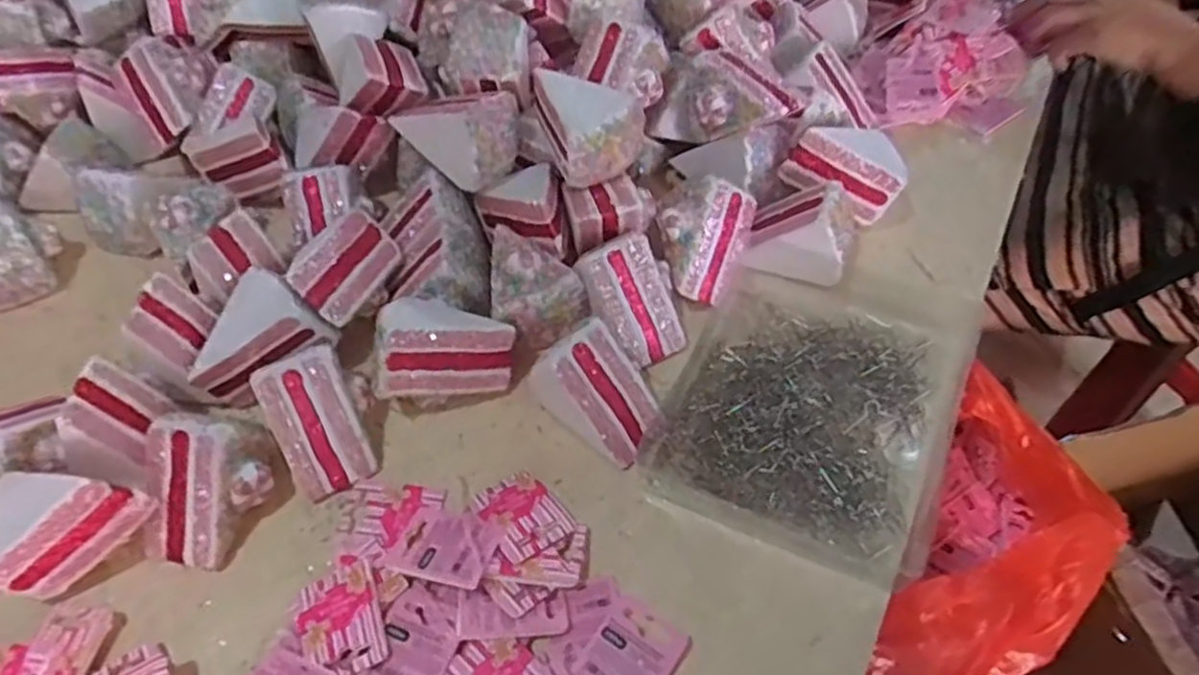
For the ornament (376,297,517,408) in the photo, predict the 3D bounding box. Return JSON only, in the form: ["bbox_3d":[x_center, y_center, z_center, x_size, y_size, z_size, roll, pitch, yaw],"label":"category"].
[{"bbox_3d":[-0.115,0.007,0.536,0.098,0.054,0.055,-1,23,-28],"label":"ornament"}]

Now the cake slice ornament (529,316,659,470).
[{"bbox_3d":[0.000,0.033,0.513,0.086,0.063,0.056,33,62,22],"label":"cake slice ornament"}]

